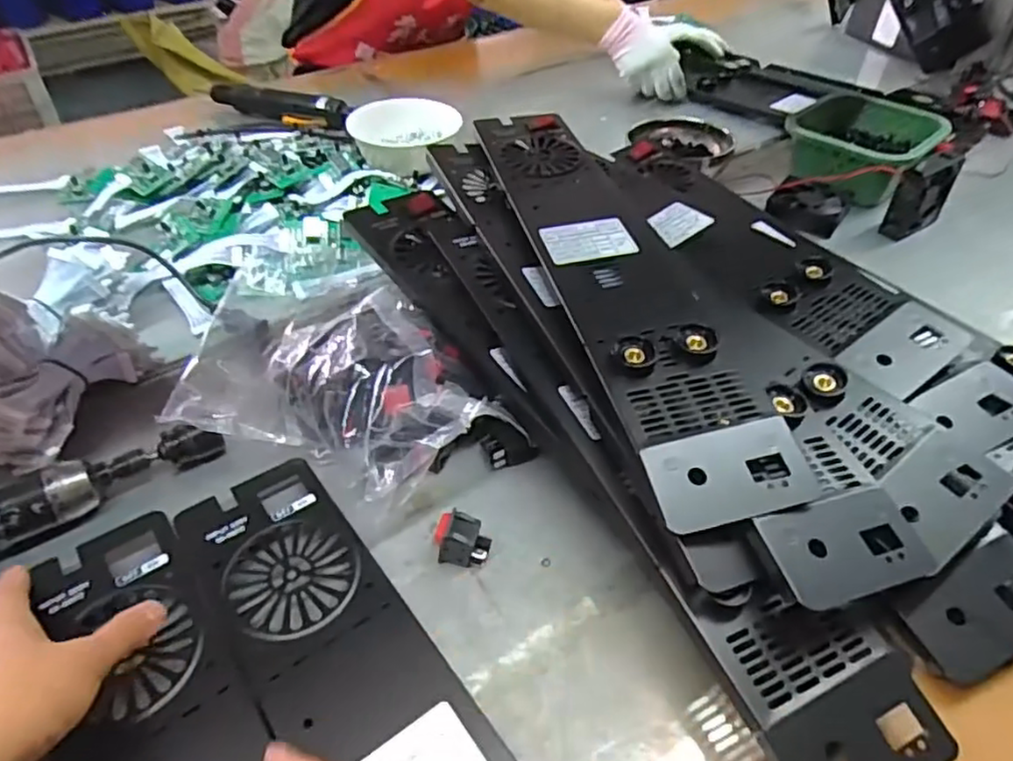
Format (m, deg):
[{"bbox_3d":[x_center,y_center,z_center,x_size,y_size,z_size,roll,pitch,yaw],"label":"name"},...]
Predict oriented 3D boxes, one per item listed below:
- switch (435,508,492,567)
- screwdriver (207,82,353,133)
[{"bbox_3d":[-0.028,0.106,0.447,0.032,0.034,0.023,10,44,10],"label":"switch"},{"bbox_3d":[-0.330,-0.400,0.981,0.221,0.049,0.033,13,45,12],"label":"screwdriver"}]

